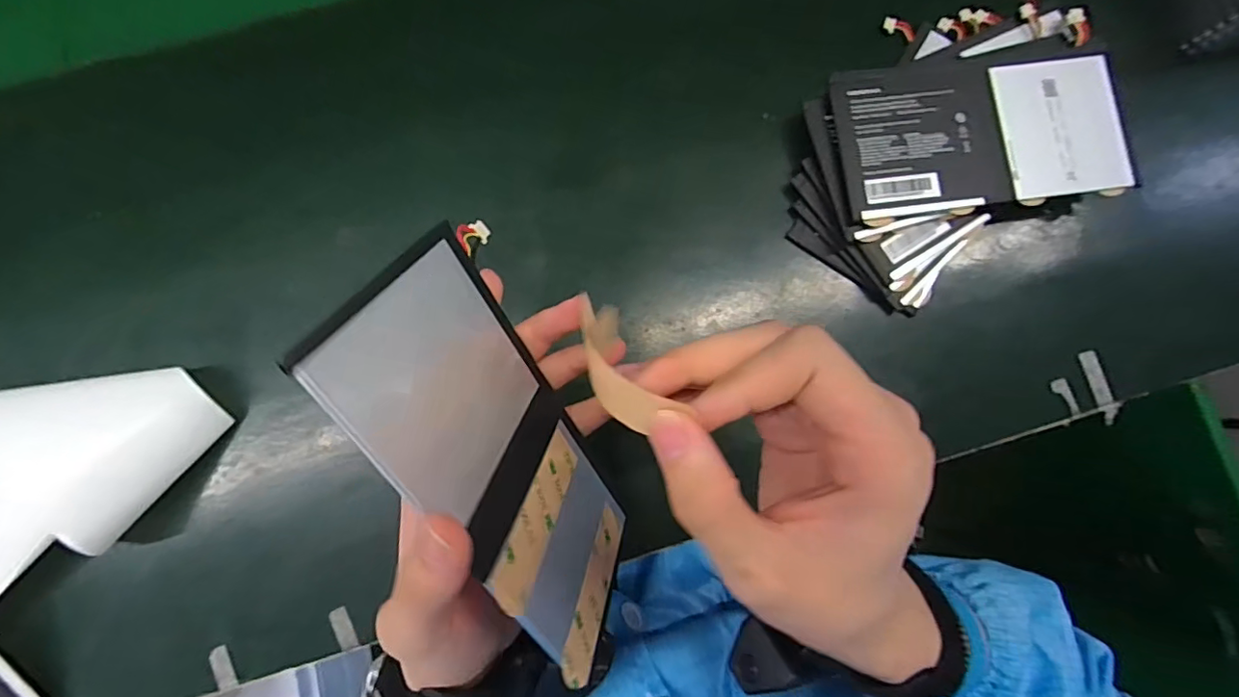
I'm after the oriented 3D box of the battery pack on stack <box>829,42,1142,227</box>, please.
[{"bbox_3d":[0.210,-0.128,0.319,0.164,0.008,0.093,-8,84,-1],"label":"battery pack on stack"}]

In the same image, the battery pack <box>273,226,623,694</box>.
[{"bbox_3d":[-0.040,0.042,0.213,0.005,0.094,0.166,-15,120,24],"label":"battery pack"}]

